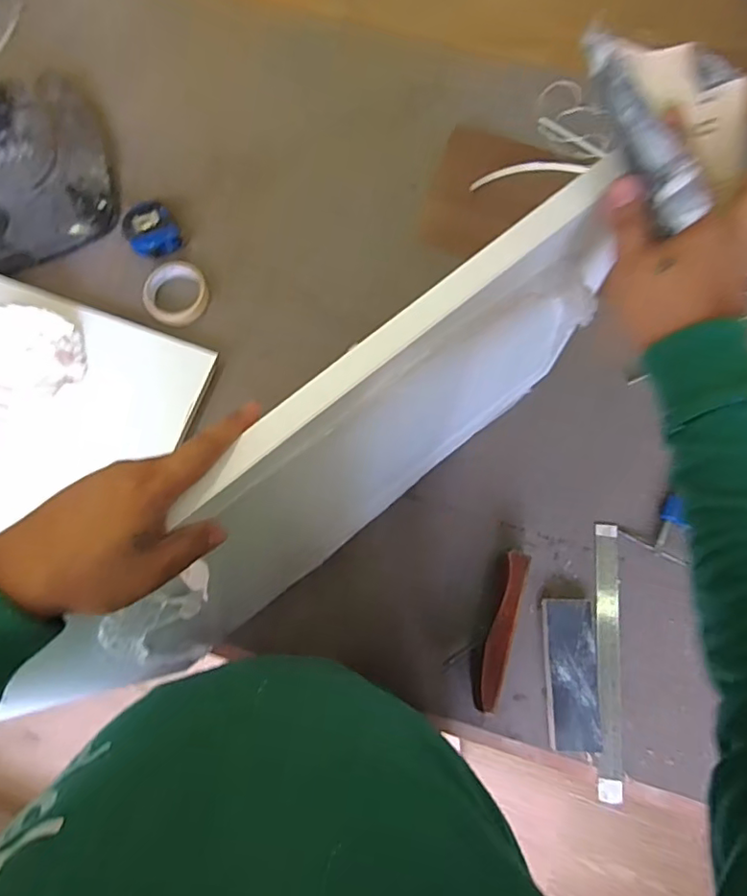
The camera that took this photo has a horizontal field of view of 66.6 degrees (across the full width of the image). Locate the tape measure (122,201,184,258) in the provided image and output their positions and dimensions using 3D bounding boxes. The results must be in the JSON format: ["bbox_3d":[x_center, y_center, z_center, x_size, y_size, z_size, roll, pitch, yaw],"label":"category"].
[{"bbox_3d":[-0.339,-0.335,0.866,0.075,0.029,0.082,0,77,2],"label":"tape measure"}]

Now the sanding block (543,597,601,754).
[{"bbox_3d":[0.251,0.283,0.716,0.064,0.022,0.175,1,77,2],"label":"sanding block"}]

